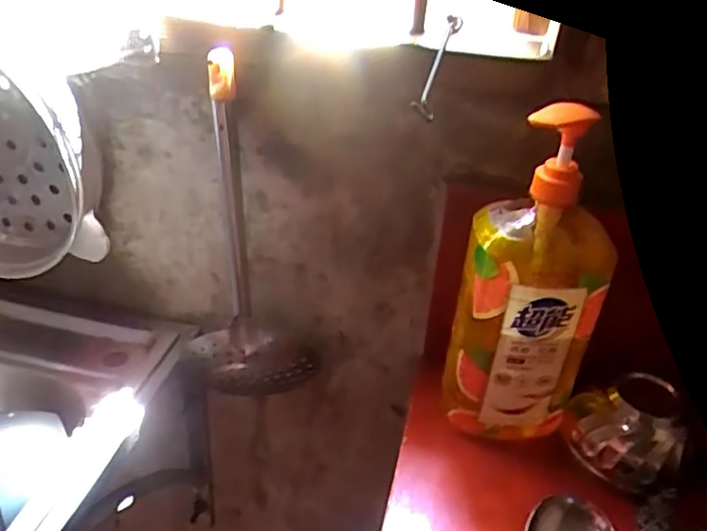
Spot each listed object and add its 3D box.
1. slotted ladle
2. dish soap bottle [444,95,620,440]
[{"bbox_3d":[-0.095,-0.014,0.617,0.132,0.349,0.087,4,34,-1],"label":"slotted ladle"},{"bbox_3d":[0.142,0.027,0.505,0.107,0.297,0.062,11,34,9],"label":"dish soap bottle"}]

